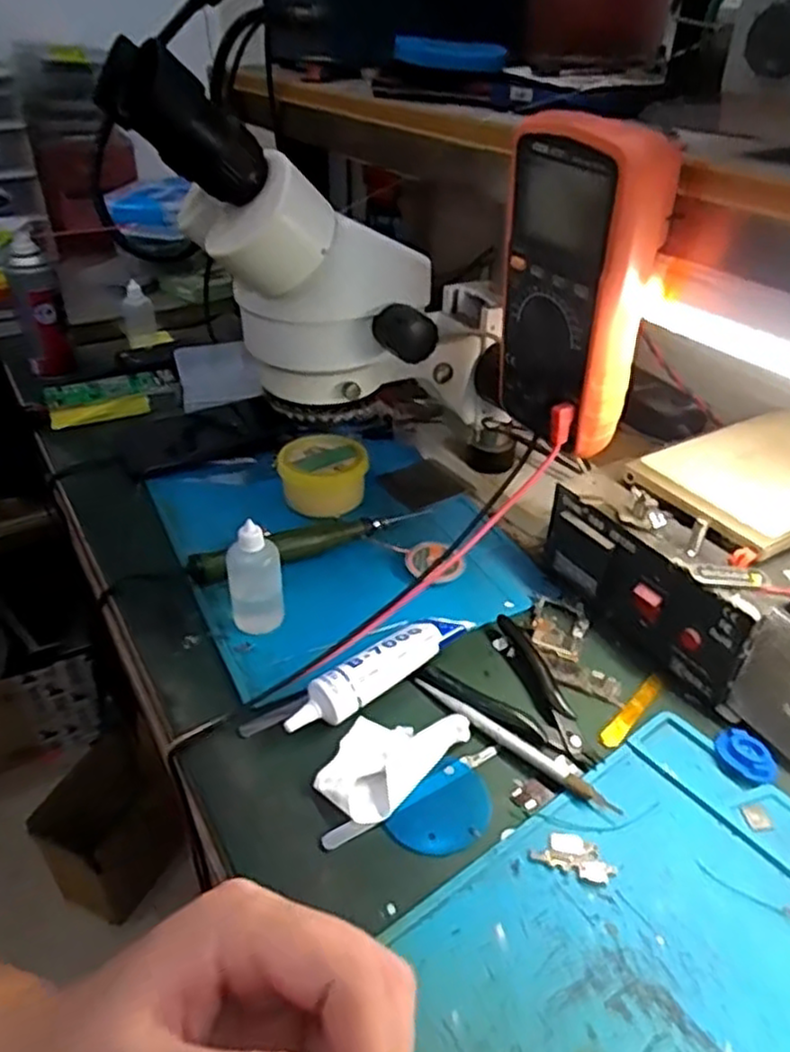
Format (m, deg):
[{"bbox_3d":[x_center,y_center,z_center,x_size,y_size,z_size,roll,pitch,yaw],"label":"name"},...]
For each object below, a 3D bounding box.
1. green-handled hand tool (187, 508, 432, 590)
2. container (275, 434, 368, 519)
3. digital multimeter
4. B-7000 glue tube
[{"bbox_3d":[-0.065,0.010,0.573,0.194,0.023,0.023,-18,39,-24],"label":"green-handled hand tool"},{"bbox_3d":[-0.062,-0.044,0.633,0.075,0.046,0.064,-3,35,-5],"label":"container"},{"bbox_3d":[0.102,-0.135,0.420,0.049,0.172,0.087,-19,39,-24],"label":"digital multimeter"},{"bbox_3d":[-0.009,0.092,0.460,0.132,0.028,0.026,-26,43,-32],"label":"B-7000 glue tube"}]

